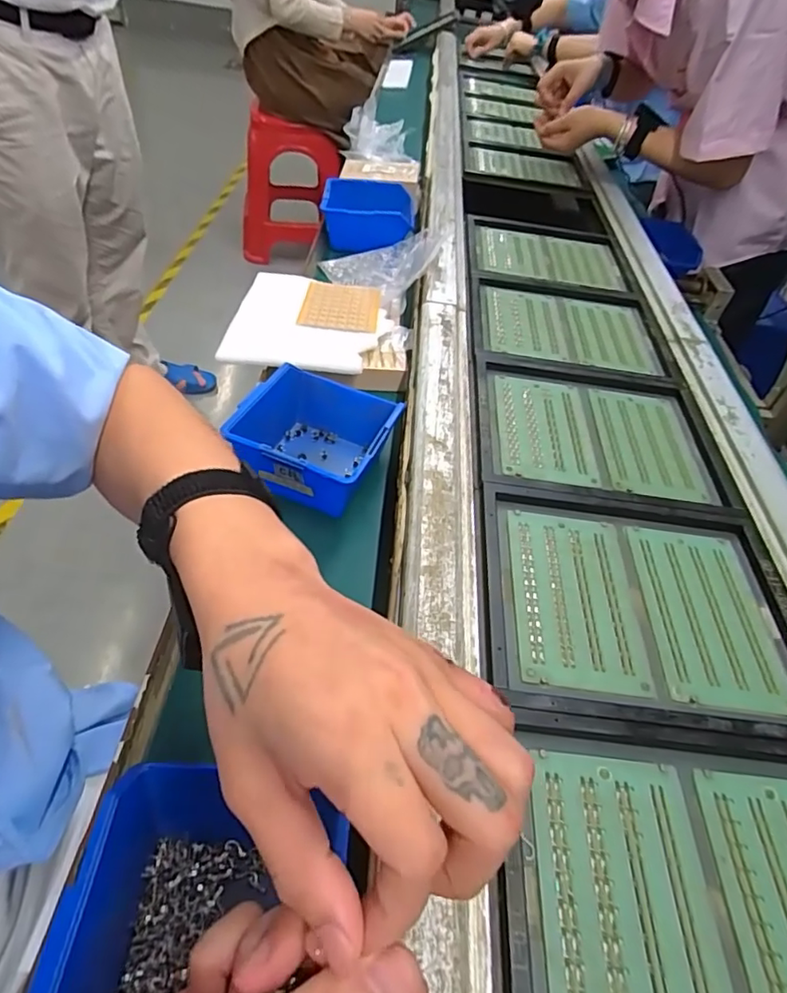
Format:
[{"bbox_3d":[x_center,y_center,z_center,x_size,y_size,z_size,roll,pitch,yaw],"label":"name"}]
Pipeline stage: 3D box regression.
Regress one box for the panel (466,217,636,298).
[{"bbox_3d":[0.208,-0.327,0.757,0.208,0.013,0.189,7,48,-3],"label":"panel"}]

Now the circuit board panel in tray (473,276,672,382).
[{"bbox_3d":[0.196,-0.189,0.634,0.207,0.016,0.174,8,48,-2],"label":"circuit board panel in tray"}]

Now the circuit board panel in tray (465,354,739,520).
[{"bbox_3d":[0.185,-0.060,0.514,0.217,0.015,0.176,7,48,-2],"label":"circuit board panel in tray"}]

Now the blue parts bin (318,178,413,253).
[{"bbox_3d":[-0.038,-0.425,0.836,0.132,0.058,0.148,5,48,-4],"label":"blue parts bin"}]

